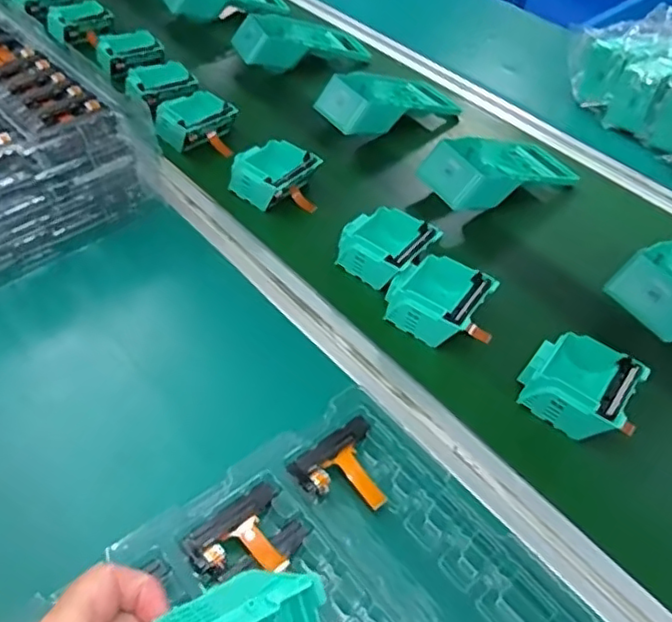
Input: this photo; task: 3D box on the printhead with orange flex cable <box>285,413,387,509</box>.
[{"bbox_3d":[0.011,0.111,0.421,0.066,0.013,0.057,-33,55,-27],"label":"printhead with orange flex cable"}]

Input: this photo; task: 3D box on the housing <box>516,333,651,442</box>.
[{"bbox_3d":[0.200,0.060,0.491,0.085,0.040,0.081,33,55,27],"label":"housing"}]

